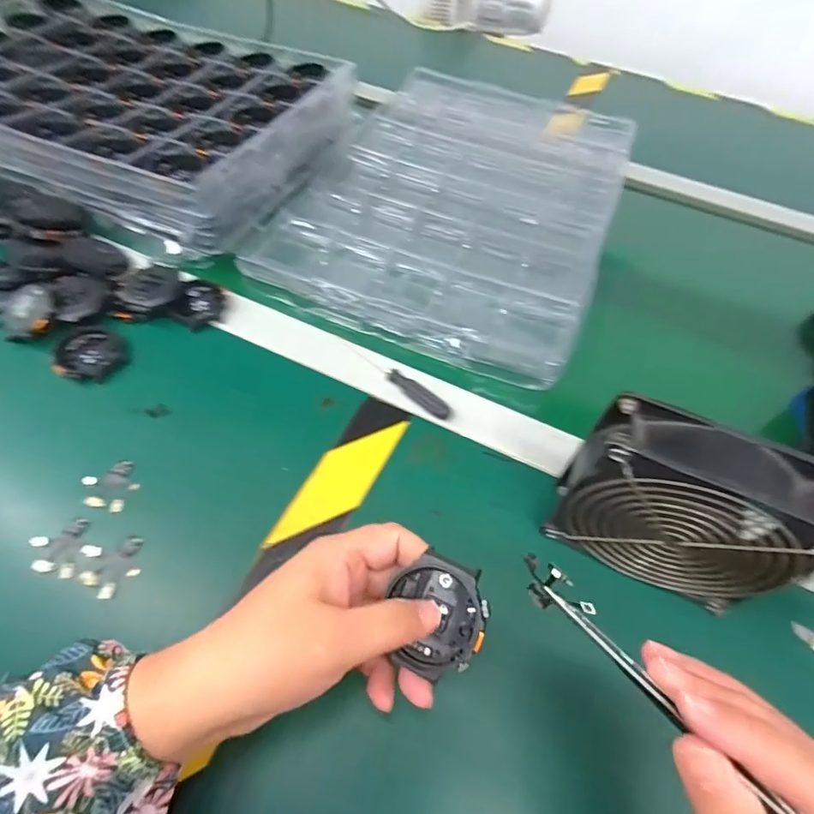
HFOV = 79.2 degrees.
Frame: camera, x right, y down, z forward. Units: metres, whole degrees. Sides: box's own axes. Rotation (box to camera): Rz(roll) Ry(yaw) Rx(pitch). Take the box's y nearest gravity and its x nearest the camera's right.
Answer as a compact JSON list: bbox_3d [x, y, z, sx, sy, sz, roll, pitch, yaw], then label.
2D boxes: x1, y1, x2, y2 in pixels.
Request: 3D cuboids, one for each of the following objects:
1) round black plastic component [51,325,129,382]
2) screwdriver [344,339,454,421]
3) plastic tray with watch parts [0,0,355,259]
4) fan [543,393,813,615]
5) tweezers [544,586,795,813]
[{"bbox_3d":[-0.250,-0.041,0.392,0.046,0.017,0.057,-13,56,-12],"label":"round black plastic component"},{"bbox_3d":[-0.008,-0.025,0.398,0.014,0.008,0.109,-38,65,-26],"label":"screwdriver"},{"bbox_3d":[-0.318,-0.345,0.556,0.456,0.059,0.318,23,57,13],"label":"plastic tray with watch parts"},{"bbox_3d":[0.156,0.060,0.283,0.131,0.117,0.049,21,56,11],"label":"fan"},{"bbox_3d":[0.100,0.112,0.166,0.007,0.006,0.132,-33,53,-24],"label":"tweezers"}]

